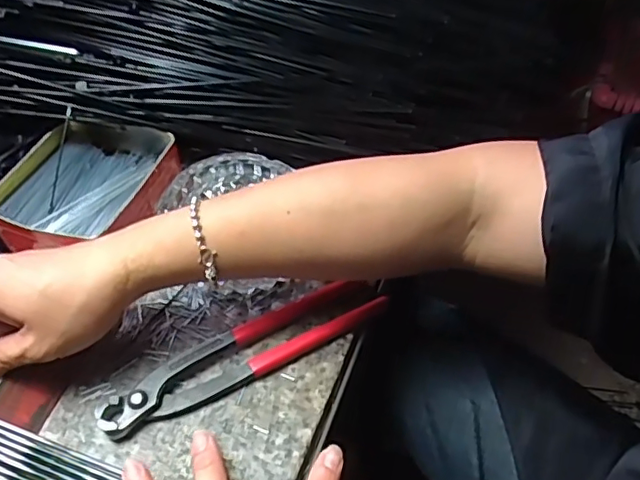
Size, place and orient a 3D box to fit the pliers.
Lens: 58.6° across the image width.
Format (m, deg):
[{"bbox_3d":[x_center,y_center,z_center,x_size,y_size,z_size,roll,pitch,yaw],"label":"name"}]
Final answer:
[{"bbox_3d":[-0.047,0.073,0.376,0.192,0.015,0.036,-24,55,-21],"label":"pliers"}]

